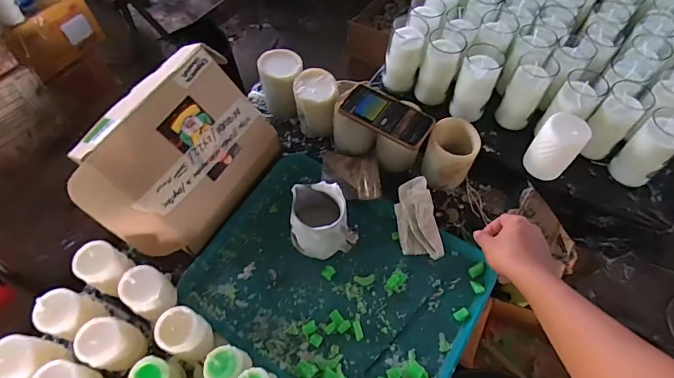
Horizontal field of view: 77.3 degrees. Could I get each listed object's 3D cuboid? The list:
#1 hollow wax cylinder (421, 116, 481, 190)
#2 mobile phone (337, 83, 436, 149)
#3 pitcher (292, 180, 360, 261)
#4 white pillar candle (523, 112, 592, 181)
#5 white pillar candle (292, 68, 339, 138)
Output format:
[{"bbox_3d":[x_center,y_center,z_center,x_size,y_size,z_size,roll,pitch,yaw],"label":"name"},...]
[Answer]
[{"bbox_3d":[0.196,-0.056,0.747,0.082,0.109,0.084,0,60,0],"label":"hollow wax cylinder"},{"bbox_3d":[0.087,-0.131,0.742,0.156,0.015,0.083,31,65,16],"label":"mobile phone"},{"bbox_3d":[-0.025,0.053,0.691,0.102,0.107,0.101,-2,60,-1],"label":"pitcher"},{"bbox_3d":[0.374,-0.071,0.722,0.067,0.100,0.071,-37,67,-19],"label":"white pillar candle"},{"bbox_3d":[-0.040,-0.161,0.818,0.082,0.111,0.083,-2,60,-1],"label":"white pillar candle"}]

